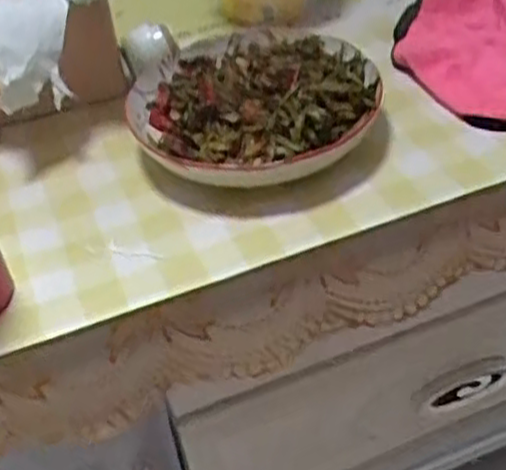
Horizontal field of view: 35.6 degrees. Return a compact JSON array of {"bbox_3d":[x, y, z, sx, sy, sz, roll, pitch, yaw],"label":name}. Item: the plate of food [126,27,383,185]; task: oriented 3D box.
[{"bbox_3d":[0.004,-0.117,0.674,0.206,0.039,0.186,-28,46,-22],"label":"plate of food"}]

